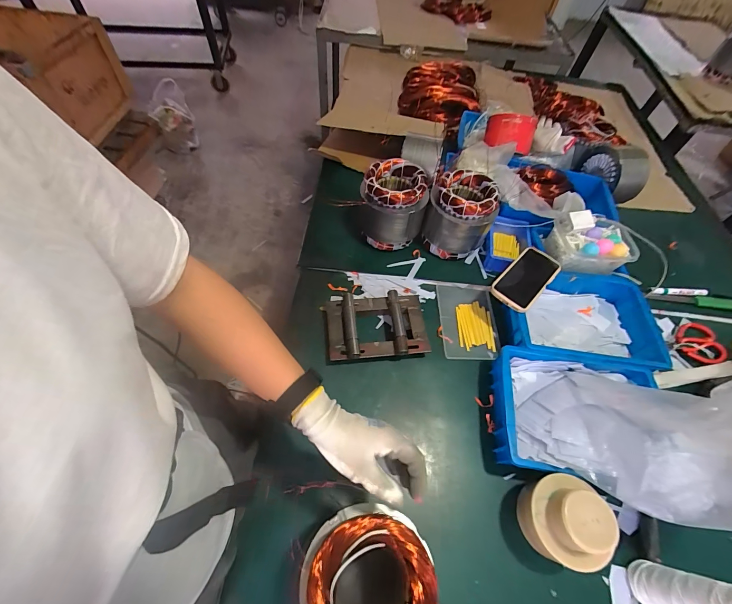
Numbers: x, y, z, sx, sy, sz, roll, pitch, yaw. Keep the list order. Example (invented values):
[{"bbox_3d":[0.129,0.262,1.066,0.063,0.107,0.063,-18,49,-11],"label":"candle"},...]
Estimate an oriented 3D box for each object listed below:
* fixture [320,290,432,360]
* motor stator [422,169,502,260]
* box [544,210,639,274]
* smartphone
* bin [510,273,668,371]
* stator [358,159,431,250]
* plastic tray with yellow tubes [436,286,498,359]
[{"bbox_3d":[0.020,0.048,0.666,0.202,0.046,0.141,-4,58,-7],"label":"fixture"},{"bbox_3d":[0.216,-0.194,0.765,0.142,0.166,0.142,24,59,11],"label":"motor stator"},{"bbox_3d":[0.497,-0.133,0.724,0.155,0.076,0.110,4,57,-2],"label":"box"},{"bbox_3d":[0.332,-0.053,0.668,0.080,0.014,0.176,41,63,20],"label":"smartphone"},{"bbox_3d":[0.438,0.044,0.675,0.304,0.085,0.211,5,57,-1],"label":"bin"},{"bbox_3d":[0.063,-0.220,0.766,0.145,0.166,0.130,18,58,7],"label":"stator"},{"bbox_3d":[0.219,0.042,0.709,0.122,0.018,0.172,6,57,-1],"label":"plastic tray with yellow tubes"}]

